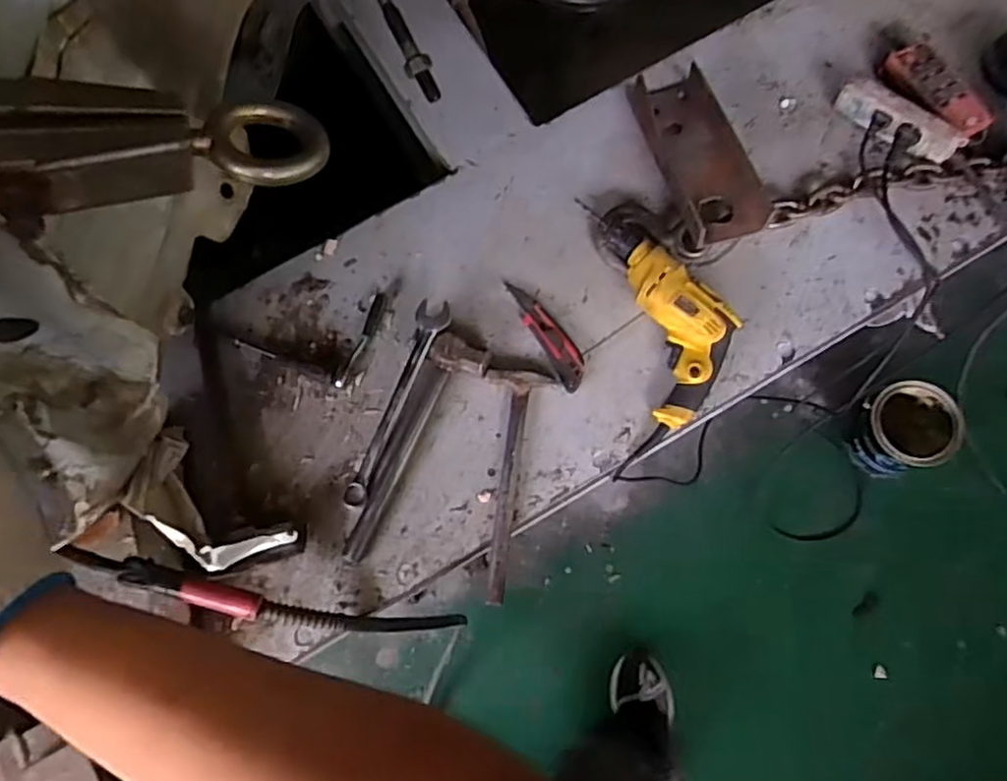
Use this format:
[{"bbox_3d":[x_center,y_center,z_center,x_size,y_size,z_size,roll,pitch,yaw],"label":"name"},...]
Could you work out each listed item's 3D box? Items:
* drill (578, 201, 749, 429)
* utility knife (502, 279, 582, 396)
[{"bbox_3d":[0.226,-0.127,0.934,0.143,0.065,0.340,-14,74,-2],"label":"drill"},{"bbox_3d":[0.060,-0.081,0.953,0.041,0.020,0.178,-29,75,-6],"label":"utility knife"}]

